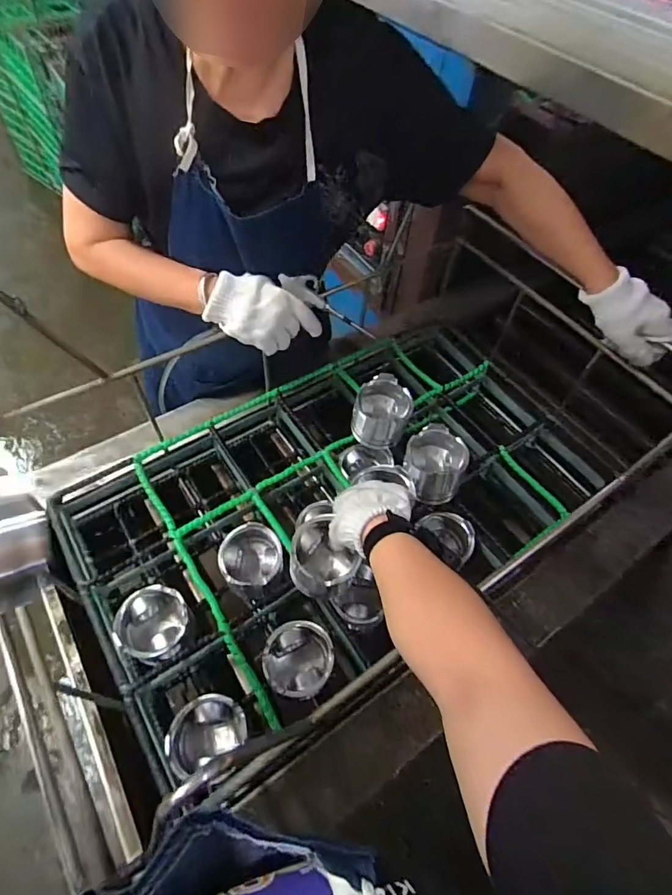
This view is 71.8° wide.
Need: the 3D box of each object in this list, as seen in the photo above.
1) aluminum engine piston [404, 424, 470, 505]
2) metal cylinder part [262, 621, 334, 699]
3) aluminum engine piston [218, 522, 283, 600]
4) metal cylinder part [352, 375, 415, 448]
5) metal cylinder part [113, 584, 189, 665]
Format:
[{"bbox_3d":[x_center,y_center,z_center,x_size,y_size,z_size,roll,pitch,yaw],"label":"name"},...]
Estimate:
[{"bbox_3d":[0.152,0.031,0.729,0.089,0.097,0.088,19,56,8],"label":"aluminum engine piston"},{"bbox_3d":[-0.050,0.284,0.621,0.088,0.054,0.089,2,56,-3],"label":"metal cylinder part"},{"bbox_3d":[-0.128,0.173,0.701,0.092,0.072,0.095,2,56,-3],"label":"aluminum engine piston"},{"bbox_3d":[0.078,-0.060,0.773,0.087,0.098,0.083,2,56,-3],"label":"metal cylinder part"},{"bbox_3d":[-0.249,0.245,0.644,0.086,0.070,0.091,2,56,-3],"label":"metal cylinder part"}]

